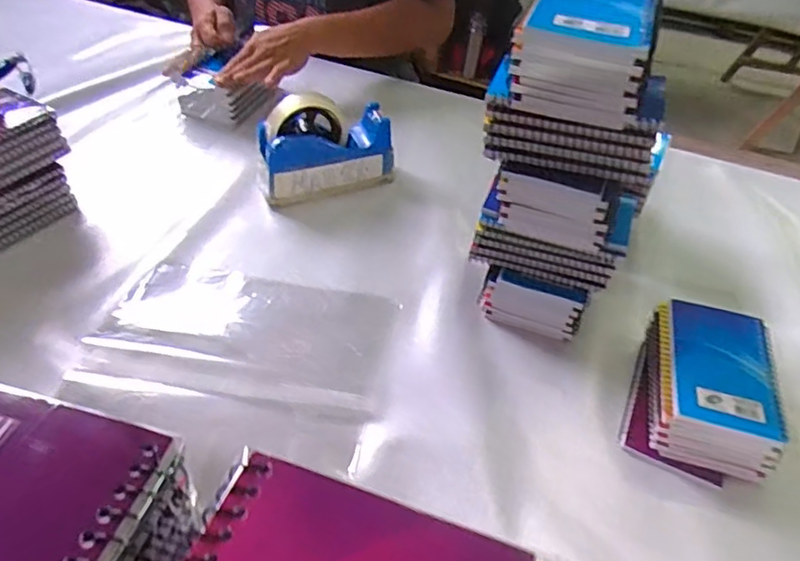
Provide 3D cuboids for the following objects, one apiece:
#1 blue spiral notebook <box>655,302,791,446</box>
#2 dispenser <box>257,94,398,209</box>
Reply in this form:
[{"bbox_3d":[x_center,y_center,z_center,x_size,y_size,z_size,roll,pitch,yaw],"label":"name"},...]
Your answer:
[{"bbox_3d":[0.272,0.071,0.495,0.091,0.013,0.124,13,46,8],"label":"blue spiral notebook"},{"bbox_3d":[-0.087,-0.154,0.690,0.161,0.110,0.061,-13,48,-17],"label":"dispenser"}]

